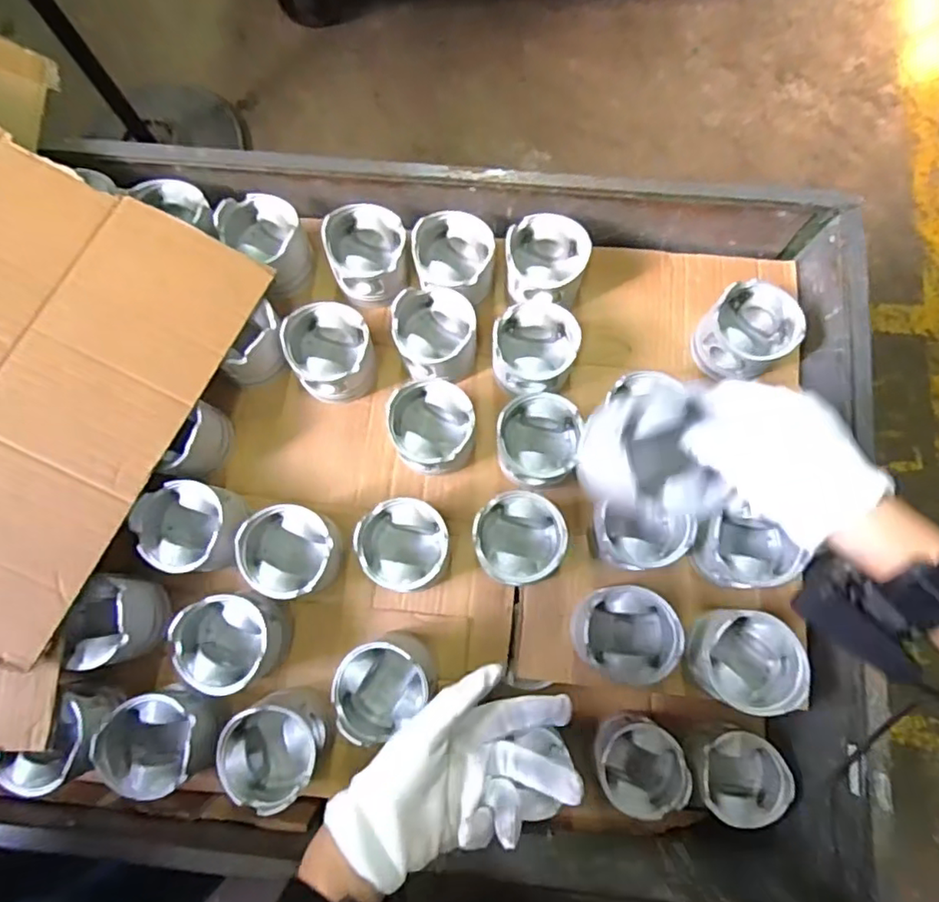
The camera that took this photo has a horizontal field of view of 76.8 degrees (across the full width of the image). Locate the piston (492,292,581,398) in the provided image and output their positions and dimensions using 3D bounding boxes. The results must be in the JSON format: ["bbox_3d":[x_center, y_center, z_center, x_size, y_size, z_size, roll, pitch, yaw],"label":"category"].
[{"bbox_3d":[0.074,-0.114,0.683,0.099,0.076,0.095,0,78,0],"label":"piston"}]

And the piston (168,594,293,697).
[{"bbox_3d":[-0.244,0.199,0.620,0.093,0.087,0.095,0,78,0],"label":"piston"}]

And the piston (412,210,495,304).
[{"bbox_3d":[-0.019,-0.223,0.706,0.093,0.066,0.095,0,78,0],"label":"piston"}]

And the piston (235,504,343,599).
[{"bbox_3d":[-0.188,0.107,0.630,0.091,0.085,0.091,0,78,0],"label":"piston"}]

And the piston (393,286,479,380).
[{"bbox_3d":[-0.039,-0.132,0.692,0.095,0.070,0.102,0,78,0],"label":"piston"}]

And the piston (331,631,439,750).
[{"bbox_3d":[-0.085,0.238,0.607,0.096,0.083,0.089,0,78,0],"label":"piston"}]

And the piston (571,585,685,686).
[{"bbox_3d":[0.156,0.186,0.607,0.093,0.088,0.090,0,78,0],"label":"piston"}]

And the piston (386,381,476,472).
[{"bbox_3d":[-0.040,-0.026,0.667,0.088,0.082,0.095,0,78,0],"label":"piston"}]

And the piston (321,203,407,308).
[{"bbox_3d":[-0.119,-0.230,0.712,0.089,0.089,0.099,-6,78,-1],"label":"piston"}]

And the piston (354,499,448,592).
[{"bbox_3d":[-0.068,0.102,0.638,0.089,0.083,0.092,0,78,0],"label":"piston"}]

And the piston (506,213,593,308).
[{"bbox_3d":[0.089,-0.219,0.705,0.092,0.080,0.096,0,78,0],"label":"piston"}]

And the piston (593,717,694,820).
[{"bbox_3d":[0.187,0.348,0.658,0.090,0.069,0.092,0,78,0],"label":"piston"}]

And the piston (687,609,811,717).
[{"bbox_3d":[0.271,0.206,0.590,0.099,0.066,0.093,9,78,2],"label":"piston"}]

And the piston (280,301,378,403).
[{"bbox_3d":[-0.158,-0.114,0.682,0.089,0.074,0.099,-10,78,-2],"label":"piston"}]

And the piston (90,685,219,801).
[{"bbox_3d":[-0.306,0.286,0.588,0.098,0.061,0.090,0,78,0],"label":"piston"}]

